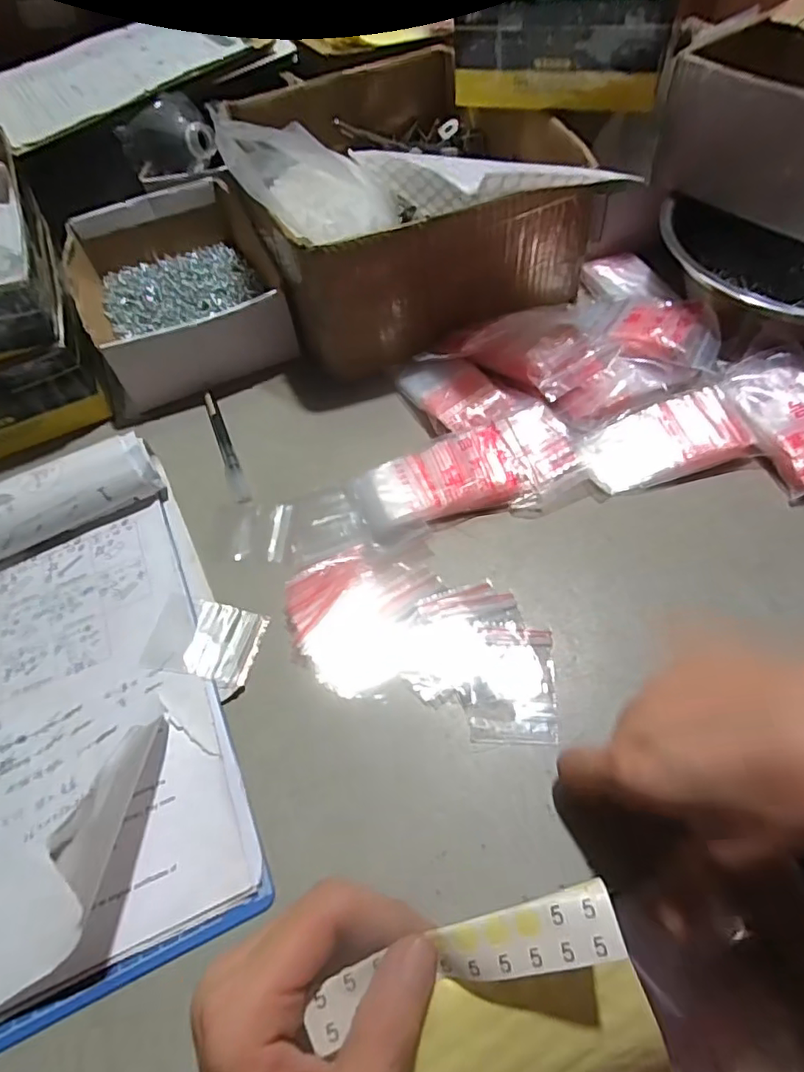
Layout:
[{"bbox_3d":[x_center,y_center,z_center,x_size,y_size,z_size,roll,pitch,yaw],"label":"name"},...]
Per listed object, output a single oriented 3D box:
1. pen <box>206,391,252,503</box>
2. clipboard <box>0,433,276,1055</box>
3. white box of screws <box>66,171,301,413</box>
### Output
[{"bbox_3d":[-0.146,-0.074,0.463,0.013,0.007,0.127,-23,57,-9],"label":"pen"},{"bbox_3d":[-0.223,0.085,0.316,0.226,0.074,0.314,-25,57,-10],"label":"clipboard"},{"bbox_3d":[-0.226,-0.243,0.558,0.166,0.066,0.255,-23,57,-9],"label":"white box of screws"}]

